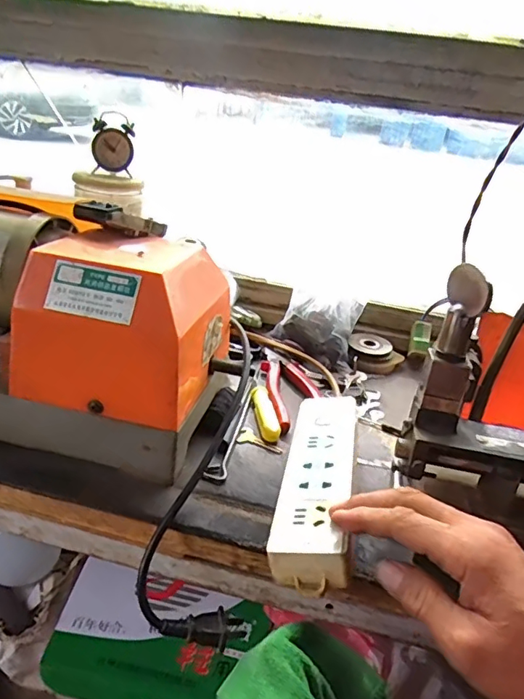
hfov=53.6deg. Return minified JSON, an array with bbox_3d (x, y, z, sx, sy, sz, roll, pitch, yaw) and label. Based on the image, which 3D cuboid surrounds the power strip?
[{"bbox_3d":[0.045,0.093,0.412,0.052,0.031,0.199,11,28,7],"label":"power strip"}]

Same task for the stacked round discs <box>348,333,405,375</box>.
[{"bbox_3d":[0.149,0.006,0.682,0.070,0.026,0.065,6,28,-3],"label":"stacked round discs"}]

